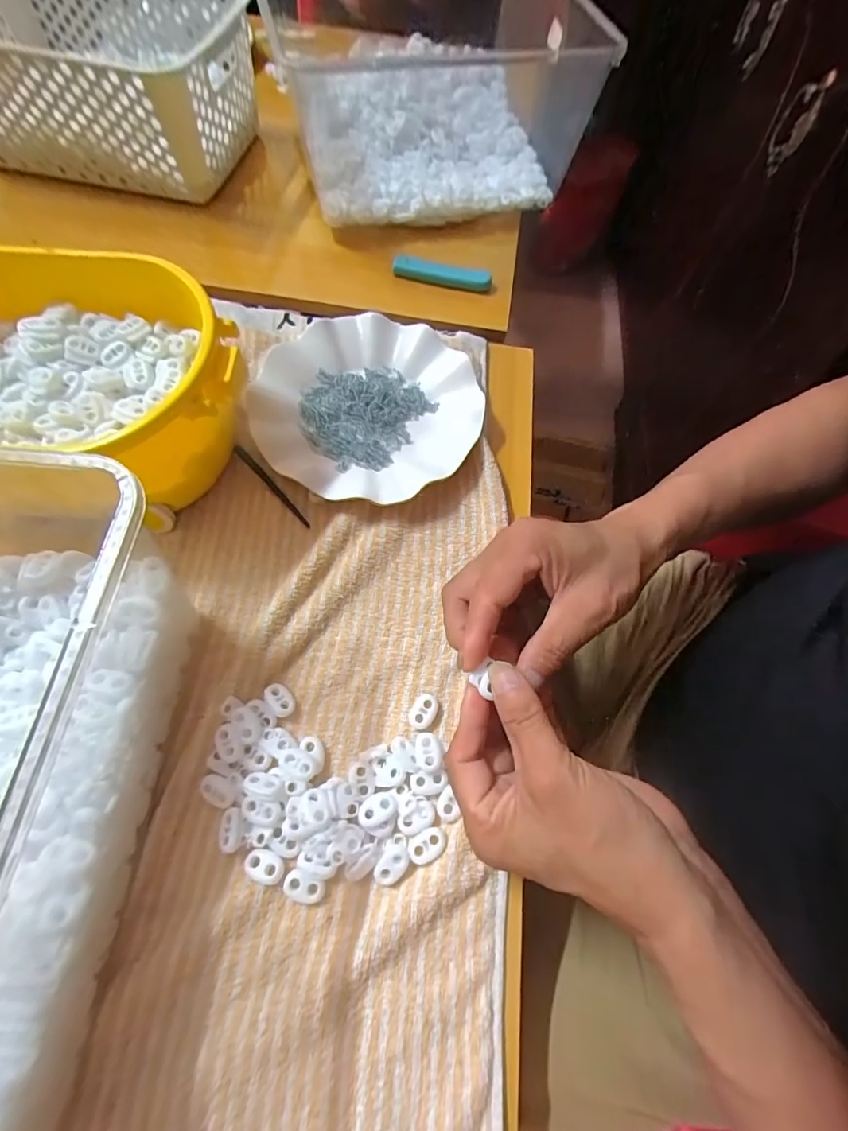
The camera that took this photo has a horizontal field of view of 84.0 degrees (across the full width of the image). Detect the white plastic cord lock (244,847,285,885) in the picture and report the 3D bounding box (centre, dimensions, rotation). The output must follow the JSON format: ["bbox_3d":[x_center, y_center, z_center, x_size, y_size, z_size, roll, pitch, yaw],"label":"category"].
[{"bbox_3d":[-0.088,0.166,0.260,0.022,0.005,0.014,22,66,7],"label":"white plastic cord lock"}]

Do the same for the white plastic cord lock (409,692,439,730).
[{"bbox_3d":[-0.001,0.093,0.301,0.016,0.007,0.022,32,67,11],"label":"white plastic cord lock"}]

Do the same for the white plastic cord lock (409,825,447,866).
[{"bbox_3d":[0.002,0.159,0.267,0.023,0.004,0.014,-24,69,-14],"label":"white plastic cord lock"}]

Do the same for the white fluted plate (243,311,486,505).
[{"bbox_3d":[-0.044,-0.129,0.386,0.176,0.024,0.177,1,65,-3],"label":"white fluted plate"}]

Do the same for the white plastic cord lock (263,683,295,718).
[{"bbox_3d":[-0.091,0.085,0.296,0.014,0.004,0.023,-29,74,-33],"label":"white plastic cord lock"}]

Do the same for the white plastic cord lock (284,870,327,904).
[{"bbox_3d":[-0.065,0.177,0.259,0.023,0.007,0.014,11,65,2],"label":"white plastic cord lock"}]

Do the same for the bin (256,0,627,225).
[{"bbox_3d":[0.006,-0.505,0.500,0.328,0.137,0.281,-7,66,-7],"label":"bin"}]

